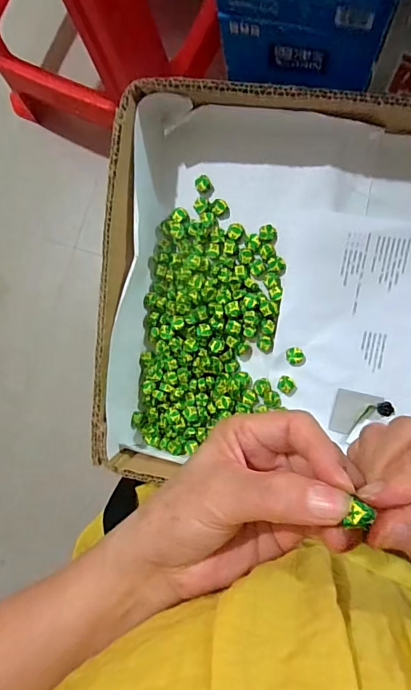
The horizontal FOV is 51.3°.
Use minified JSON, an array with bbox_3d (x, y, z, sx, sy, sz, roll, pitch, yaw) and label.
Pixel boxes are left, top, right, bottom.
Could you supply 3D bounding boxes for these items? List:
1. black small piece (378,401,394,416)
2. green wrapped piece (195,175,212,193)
[{"bbox_3d":[0.141,0.050,0.333,0.011,0.005,0.011,4,85,10],"label":"black small piece"},{"bbox_3d":[-0.002,-0.127,0.338,0.012,0.006,0.012,-1,84,9],"label":"green wrapped piece"}]

